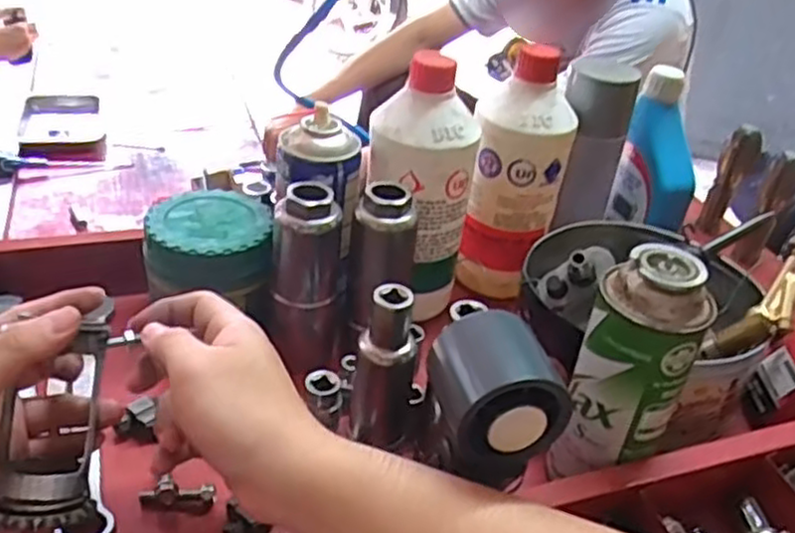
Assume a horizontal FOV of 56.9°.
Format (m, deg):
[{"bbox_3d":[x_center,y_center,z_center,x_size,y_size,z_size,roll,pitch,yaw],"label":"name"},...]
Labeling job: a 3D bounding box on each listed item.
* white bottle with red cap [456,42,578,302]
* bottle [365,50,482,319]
[{"bbox_3d":[0.099,-0.075,0.631,0.075,0.204,0.063,22,37,20],"label":"white bottle with red cap"},{"bbox_3d":[0.017,-0.051,0.596,0.080,0.217,0.065,10,34,5],"label":"bottle"}]

